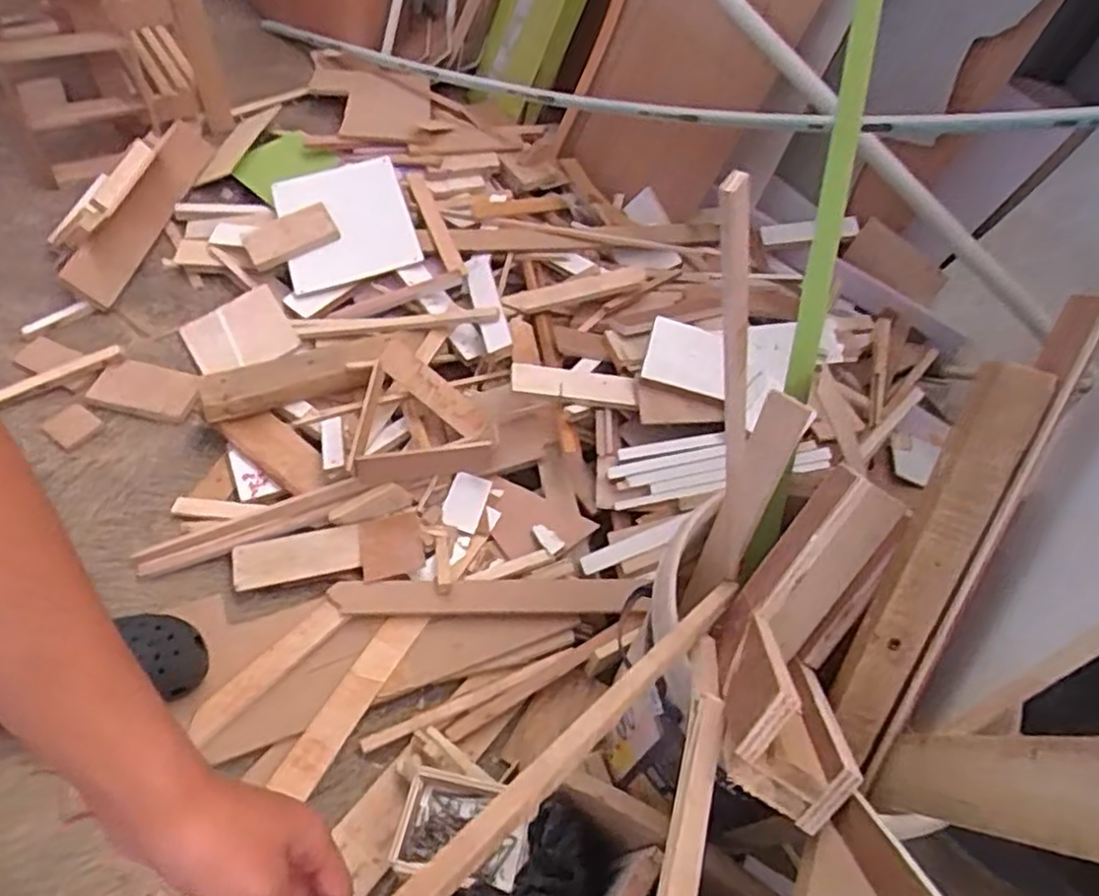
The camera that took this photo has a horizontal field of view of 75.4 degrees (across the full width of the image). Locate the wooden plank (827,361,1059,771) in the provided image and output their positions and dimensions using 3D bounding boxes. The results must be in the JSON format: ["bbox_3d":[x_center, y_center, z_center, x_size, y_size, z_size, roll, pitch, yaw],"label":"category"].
[{"bbox_3d":[0.277,0.087,0.525,0.045,0.306,0.023,20,13,9],"label":"wooden plank"}]

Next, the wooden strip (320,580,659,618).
[{"bbox_3d":[-0.075,0.194,0.918,0.399,0.017,0.047,1,56,-4],"label":"wooden strip"}]

